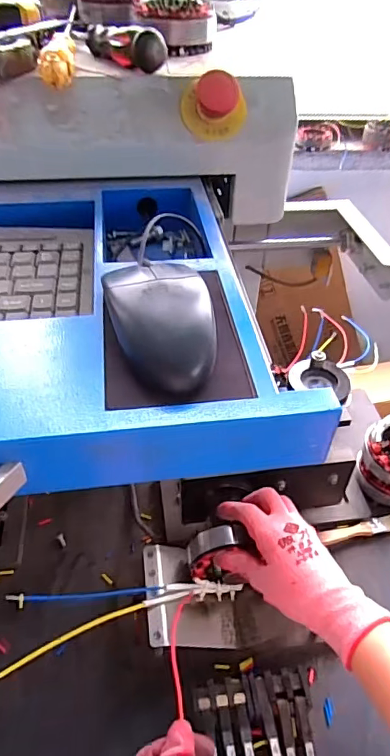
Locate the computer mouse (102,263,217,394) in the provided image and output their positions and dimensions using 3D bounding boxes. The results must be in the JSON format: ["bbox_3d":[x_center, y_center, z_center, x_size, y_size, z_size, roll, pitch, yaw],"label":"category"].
[{"bbox_3d":[-0.019,-0.036,0.279,0.056,0.031,0.087,-11,46,-13],"label":"computer mouse"}]

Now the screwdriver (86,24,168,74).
[{"bbox_3d":[-0.065,-0.311,0.450,0.026,0.033,0.099,-28,52,-27],"label":"screwdriver"}]

